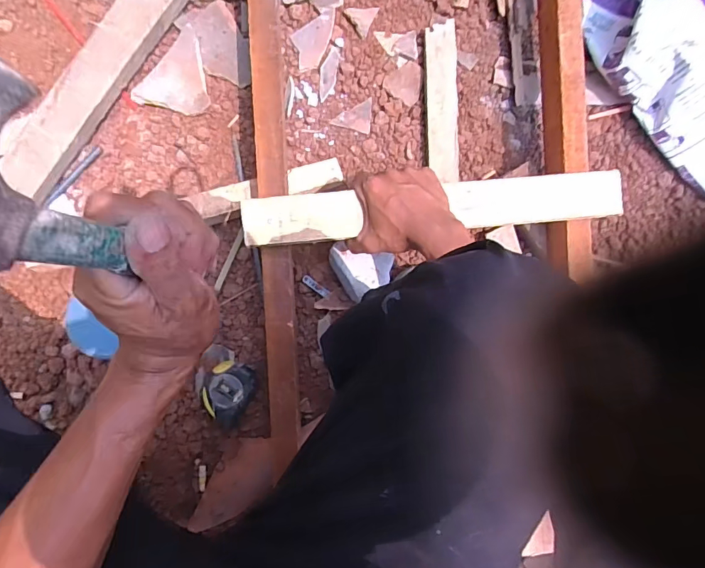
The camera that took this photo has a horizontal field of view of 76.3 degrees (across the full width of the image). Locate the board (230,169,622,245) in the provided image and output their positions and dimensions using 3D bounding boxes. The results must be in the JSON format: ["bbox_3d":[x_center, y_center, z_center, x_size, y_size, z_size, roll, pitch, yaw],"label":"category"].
[{"bbox_3d":[0.098,-0.091,0.534,0.446,0.016,0.057,-5,92,-4],"label":"board"}]

